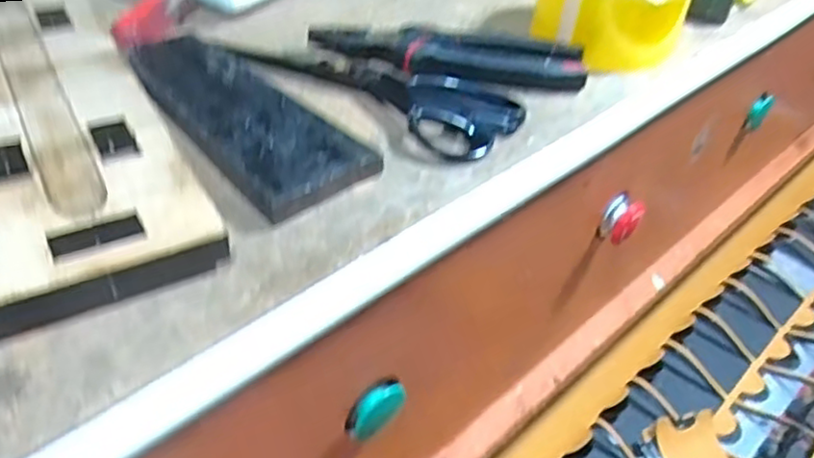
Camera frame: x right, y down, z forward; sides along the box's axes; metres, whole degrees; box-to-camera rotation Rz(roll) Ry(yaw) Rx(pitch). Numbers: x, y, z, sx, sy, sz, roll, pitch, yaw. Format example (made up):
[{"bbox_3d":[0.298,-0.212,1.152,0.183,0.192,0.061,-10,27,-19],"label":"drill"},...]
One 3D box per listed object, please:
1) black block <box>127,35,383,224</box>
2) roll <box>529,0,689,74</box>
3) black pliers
[{"bbox_3d":[-0.106,-0.070,0.422,0.074,0.018,0.192,-30,52,-33],"label":"black block"},{"bbox_3d":[0.159,-0.177,0.534,0.108,0.061,0.108,16,43,13],"label":"roll"},{"bbox_3d":[0.028,-0.123,0.488,0.194,0.020,0.056,7,41,3],"label":"black pliers"}]

